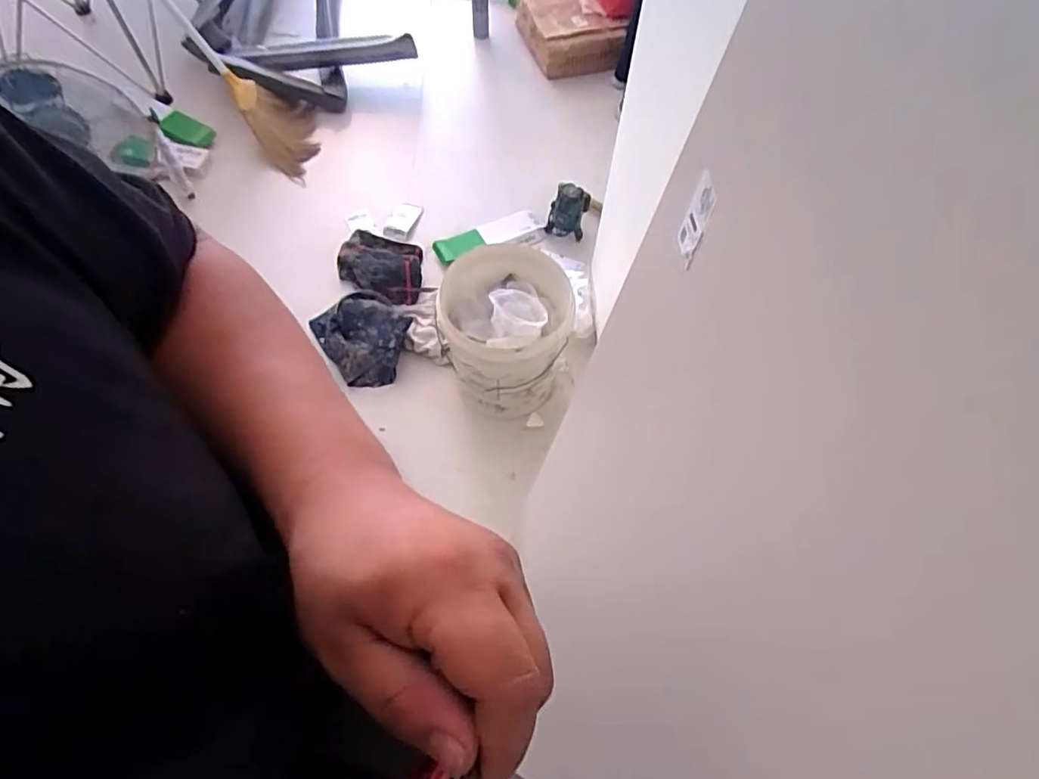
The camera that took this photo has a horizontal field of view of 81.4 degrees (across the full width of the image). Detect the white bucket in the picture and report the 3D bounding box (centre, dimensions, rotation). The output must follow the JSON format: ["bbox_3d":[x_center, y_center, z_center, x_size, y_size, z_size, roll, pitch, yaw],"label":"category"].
[{"bbox_3d":[-0.039,-0.134,1.463,0.291,0.320,0.290,1,61,-2],"label":"white bucket"}]

